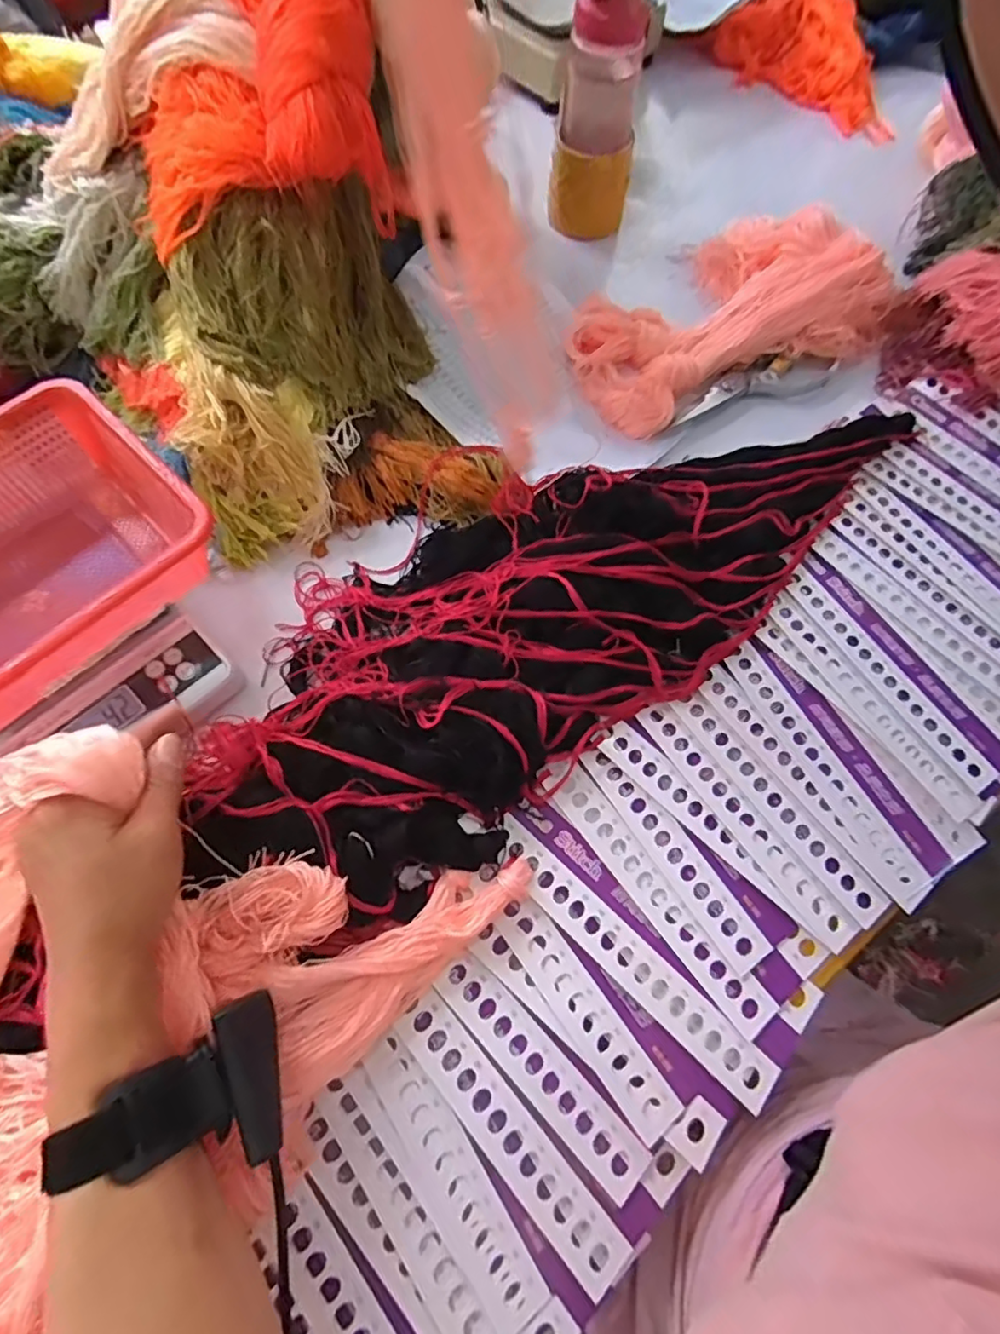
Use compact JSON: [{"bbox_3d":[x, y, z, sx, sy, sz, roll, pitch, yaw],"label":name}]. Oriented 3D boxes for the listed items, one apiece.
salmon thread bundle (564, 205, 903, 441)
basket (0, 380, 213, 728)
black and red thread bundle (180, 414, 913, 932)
[{"bbox_3d":[0.221,-0.359,0.592,0.343,0.042,0.204,-29,70,-12],"label":"salmon thread bundle"},{"bbox_3d":[-0.334,-0.059,0.411,0.197,0.078,0.247,41,72,16],"label":"basket"},{"bbox_3d":[0.064,-0.062,0.468,0.613,0.049,0.234,-32,71,-13],"label":"black and red thread bundle"}]

